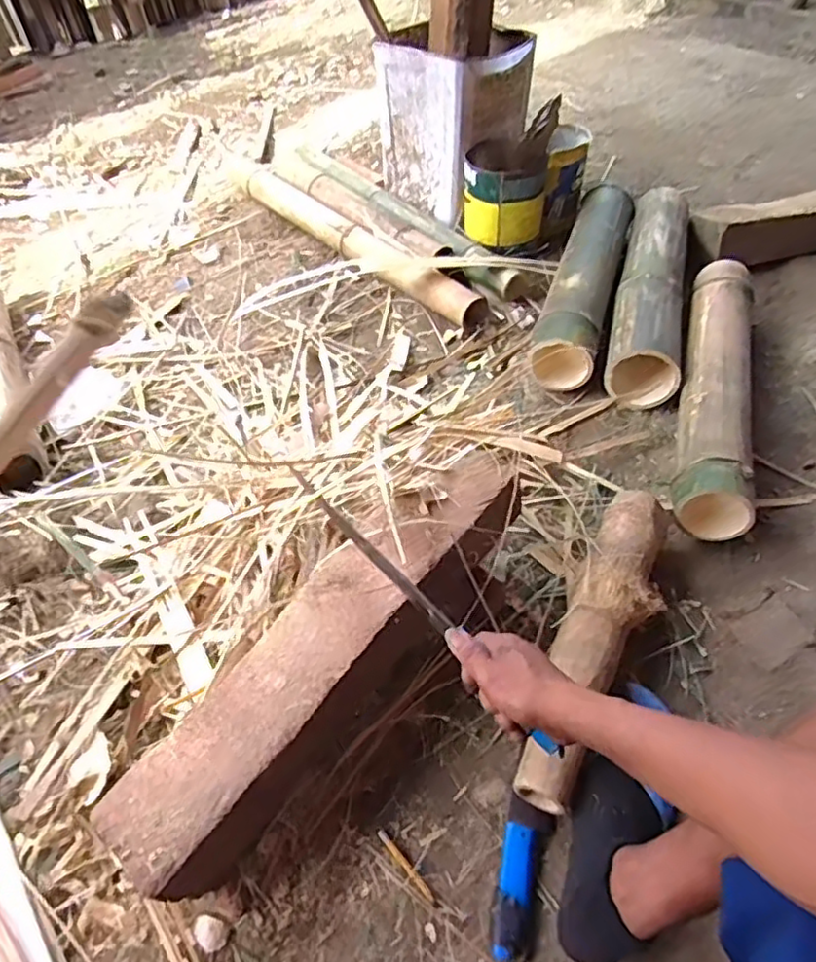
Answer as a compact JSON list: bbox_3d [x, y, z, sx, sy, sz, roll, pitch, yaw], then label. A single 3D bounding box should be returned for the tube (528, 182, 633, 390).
[{"bbox_3d":[0.355,-0.421,1.284,0.116,0.103,0.626,15,53,12],"label":"tube"}]

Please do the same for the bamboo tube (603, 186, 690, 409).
[{"bbox_3d":[0.478,-0.396,1.262,0.123,0.104,0.641,15,52,12],"label":"bamboo tube"}]

